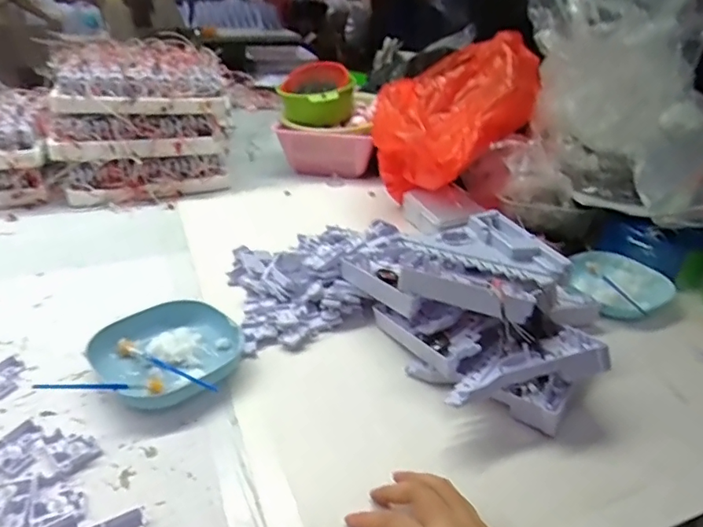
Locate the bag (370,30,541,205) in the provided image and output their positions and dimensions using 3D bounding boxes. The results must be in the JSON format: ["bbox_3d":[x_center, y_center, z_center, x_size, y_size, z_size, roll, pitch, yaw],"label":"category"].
[{"bbox_3d":[0.176,-0.256,0.900,0.240,0.209,0.321,10,31,14],"label":"bag"}]

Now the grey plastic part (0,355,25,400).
[{"bbox_3d":[-0.349,0.113,0.532,0.040,0.014,0.052,14,32,18],"label":"grey plastic part"}]

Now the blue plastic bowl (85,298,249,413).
[{"bbox_3d":[-0.194,0.092,0.563,0.135,0.030,0.136,2,31,-1],"label":"blue plastic bowl"}]

